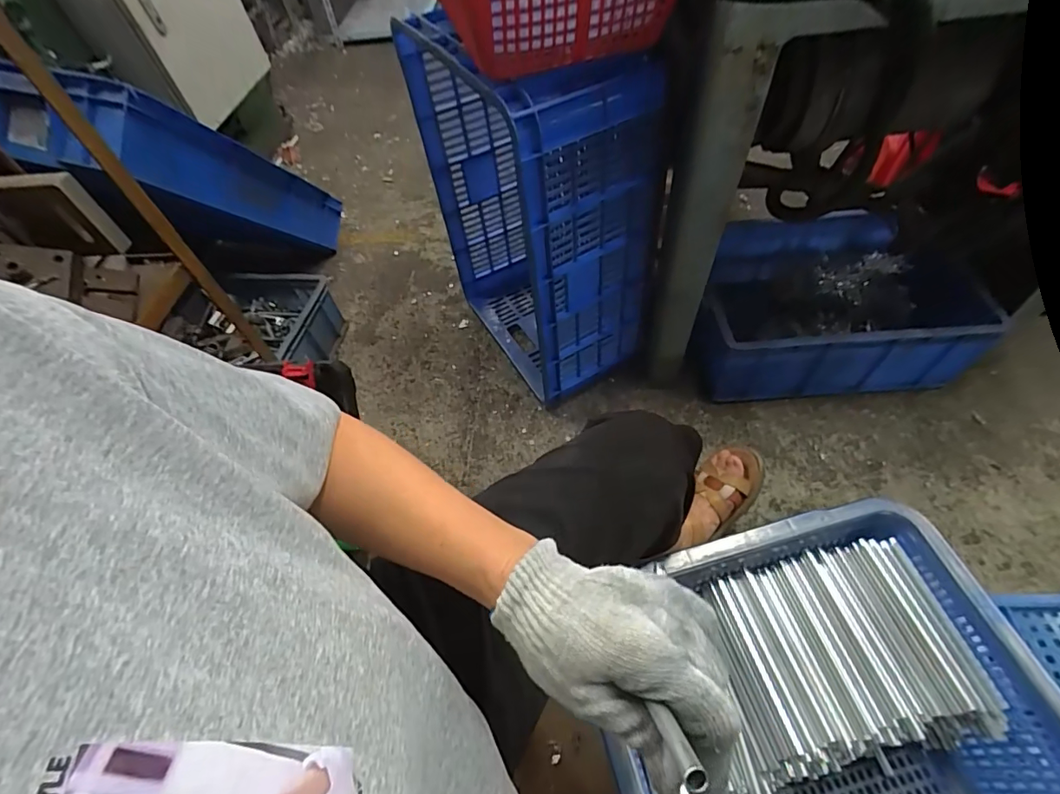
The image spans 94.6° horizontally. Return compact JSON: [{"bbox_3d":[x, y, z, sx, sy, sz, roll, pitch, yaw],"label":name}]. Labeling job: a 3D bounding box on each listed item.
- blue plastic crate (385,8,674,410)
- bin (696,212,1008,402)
[{"bbox_3d":[-0.007,-0.325,0.907,0.223,0.601,0.454,-28,58,-12],"label":"blue plastic crate"},{"bbox_3d":[0.592,-0.191,1.000,0.528,0.169,0.368,-2,56,5],"label":"bin"}]

